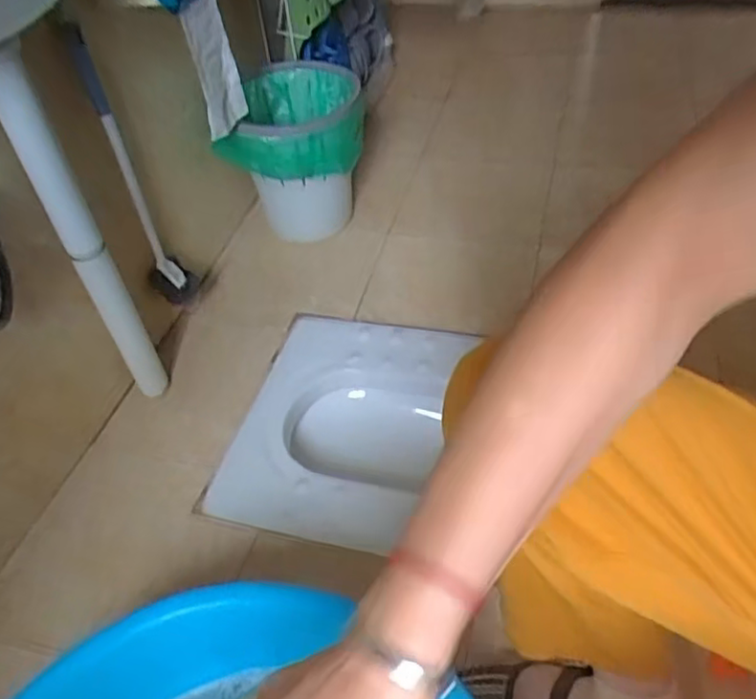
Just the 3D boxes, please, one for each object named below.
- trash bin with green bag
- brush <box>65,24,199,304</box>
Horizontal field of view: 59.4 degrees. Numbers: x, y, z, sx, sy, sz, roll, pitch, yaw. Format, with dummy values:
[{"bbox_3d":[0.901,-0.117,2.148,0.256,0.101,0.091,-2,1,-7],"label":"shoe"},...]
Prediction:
[{"bbox_3d":[-0.135,-0.353,1.249,0.213,0.255,0.297,1,46,8],"label":"trash bin with green bag"},{"bbox_3d":[-0.360,-0.234,0.999,0.053,0.464,0.076,-3,45,4],"label":"brush"}]

